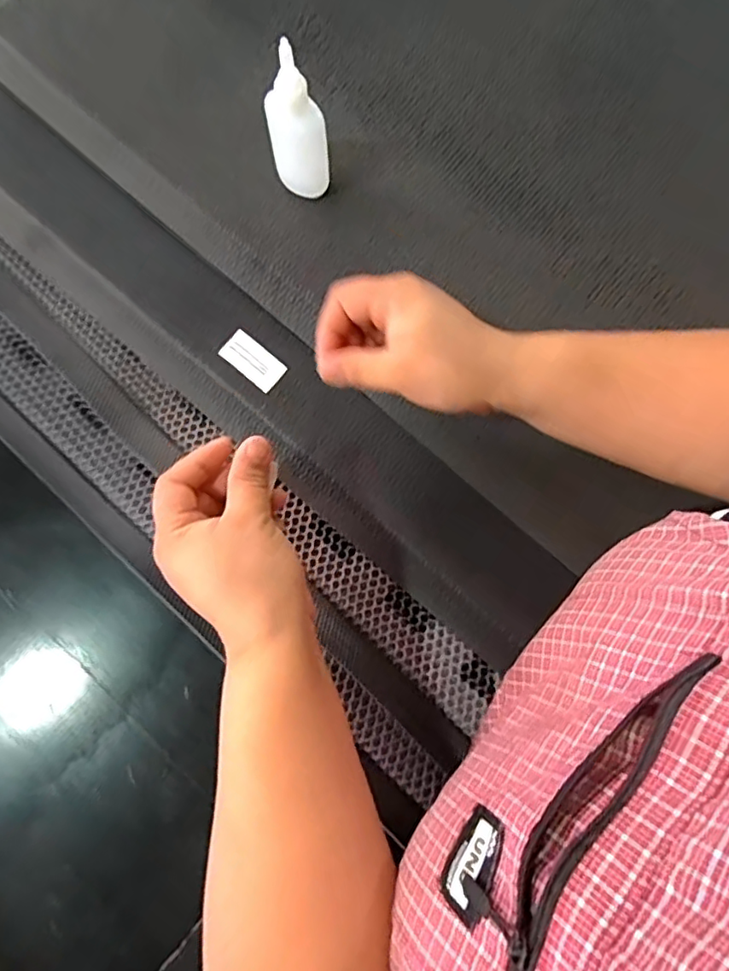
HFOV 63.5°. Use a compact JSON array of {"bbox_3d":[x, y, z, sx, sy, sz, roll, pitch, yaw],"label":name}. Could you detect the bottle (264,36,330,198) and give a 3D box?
[{"bbox_3d":[-0.047,-0.251,0.416,0.038,0.120,0.027,-11,79,-3],"label":"bottle"}]

